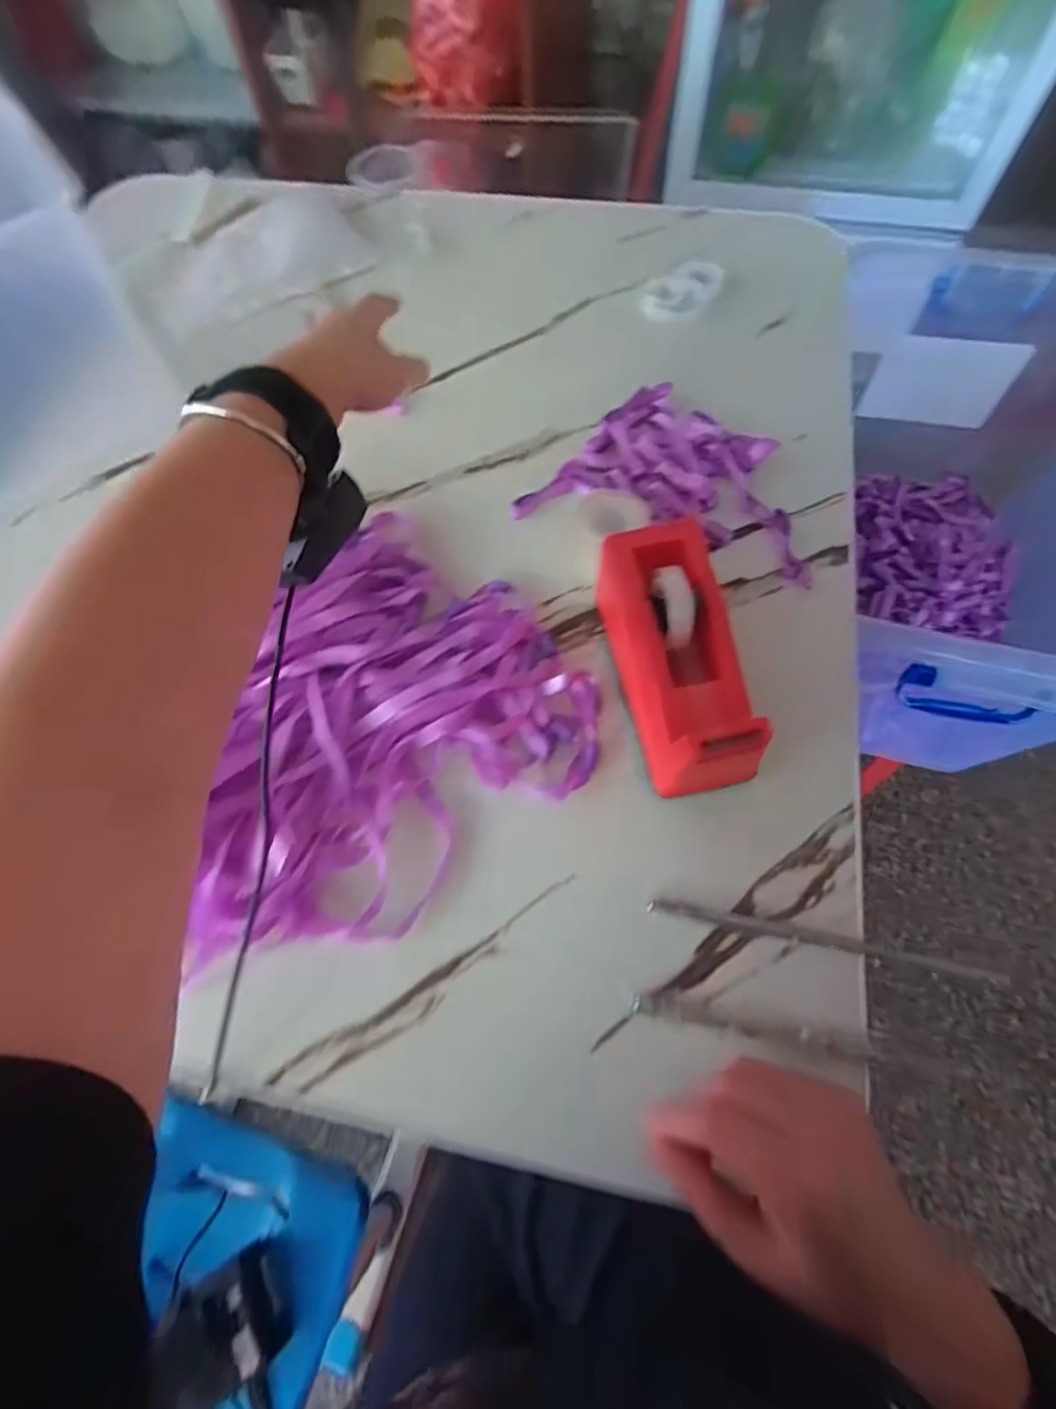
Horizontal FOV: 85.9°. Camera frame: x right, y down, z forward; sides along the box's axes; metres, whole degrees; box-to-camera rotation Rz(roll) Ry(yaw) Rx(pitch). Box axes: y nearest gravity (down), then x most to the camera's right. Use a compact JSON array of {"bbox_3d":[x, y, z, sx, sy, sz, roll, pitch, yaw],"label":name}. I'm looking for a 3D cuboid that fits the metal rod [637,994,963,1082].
[{"bbox_3d":[0.131,0.167,0.285,0.152,0.009,0.008,9,68,7],"label":"metal rod"}]

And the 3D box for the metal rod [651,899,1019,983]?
[{"bbox_3d":[0.156,0.126,0.308,0.178,0.006,0.008,9,68,6],"label":"metal rod"}]

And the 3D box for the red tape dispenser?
[{"bbox_3d":[0.087,-0.028,0.334,0.060,0.073,0.152,-13,67,-3],"label":"red tape dispenser"}]

